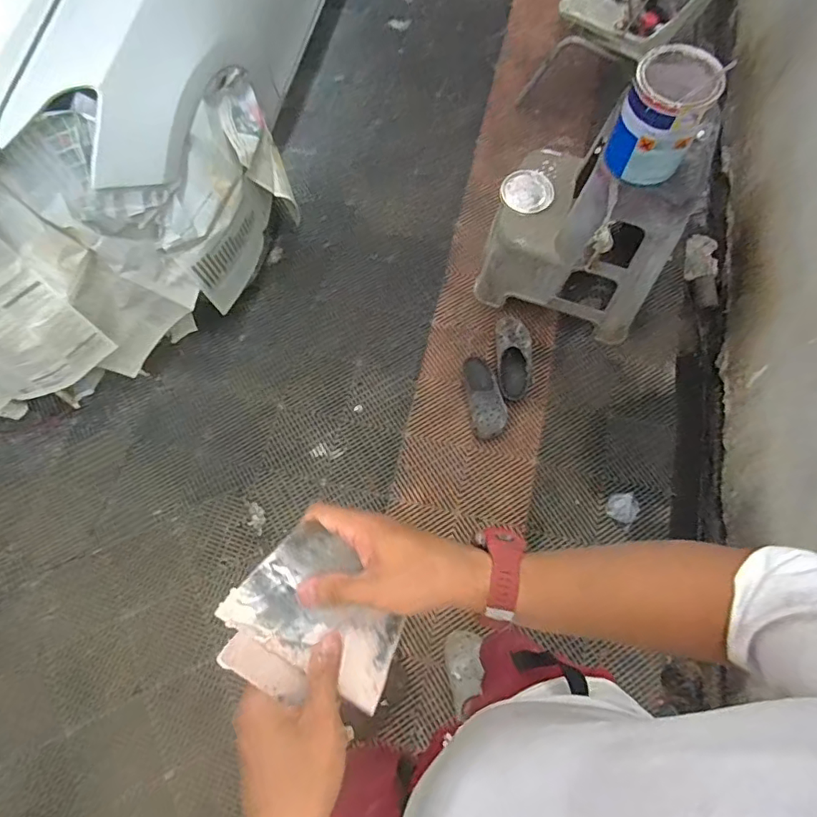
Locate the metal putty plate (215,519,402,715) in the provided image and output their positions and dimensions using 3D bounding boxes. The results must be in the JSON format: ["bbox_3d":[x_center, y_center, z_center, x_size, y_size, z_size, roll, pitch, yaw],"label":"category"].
[{"bbox_3d":[-0.064,0.160,0.418,0.140,0.008,0.093,36,65,-9],"label":"metal putty plate"}]

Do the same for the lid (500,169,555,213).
[{"bbox_3d":[0.355,-0.648,1.555,0.154,0.023,0.166,0,69,1],"label":"lid"}]

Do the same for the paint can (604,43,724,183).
[{"bbox_3d":[0.529,-0.604,1.109,0.163,0.223,0.168,0,69,1],"label":"paint can"}]

